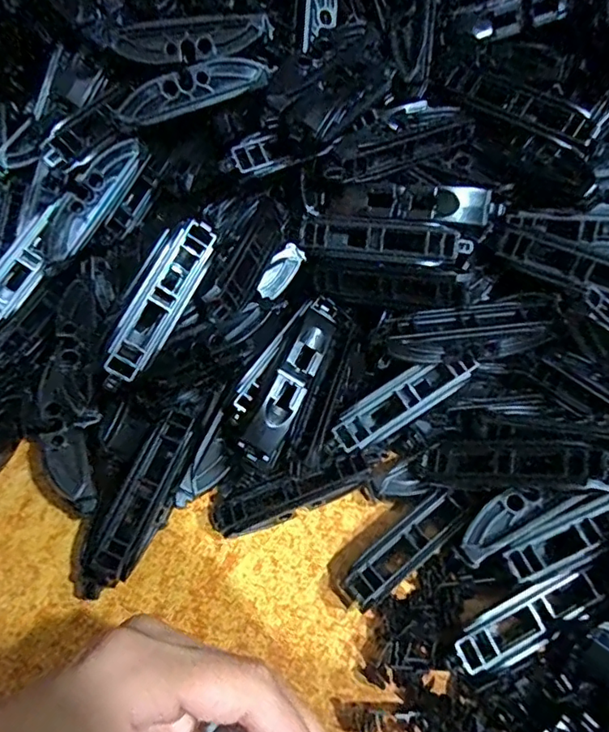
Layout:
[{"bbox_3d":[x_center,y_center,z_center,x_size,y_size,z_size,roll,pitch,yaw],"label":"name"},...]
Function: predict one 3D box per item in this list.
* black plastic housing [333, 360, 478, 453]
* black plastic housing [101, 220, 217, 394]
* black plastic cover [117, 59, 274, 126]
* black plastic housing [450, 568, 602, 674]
[{"bbox_3d":[0.044,0.016,0.249,0.069,0.017,0.019,-29,58,-14],"label":"black plastic housing"},{"bbox_3d":[-0.061,-0.026,0.235,0.016,0.015,0.077,22,77,19],"label":"black plastic housing"},{"bbox_3d":[-0.053,-0.134,0.265,0.074,0.019,0.004,-18,13,0],"label":"black plastic cover"},{"bbox_3d":[0.090,0.104,0.222,0.062,0.014,0.019,-25,57,-12],"label":"black plastic housing"}]

